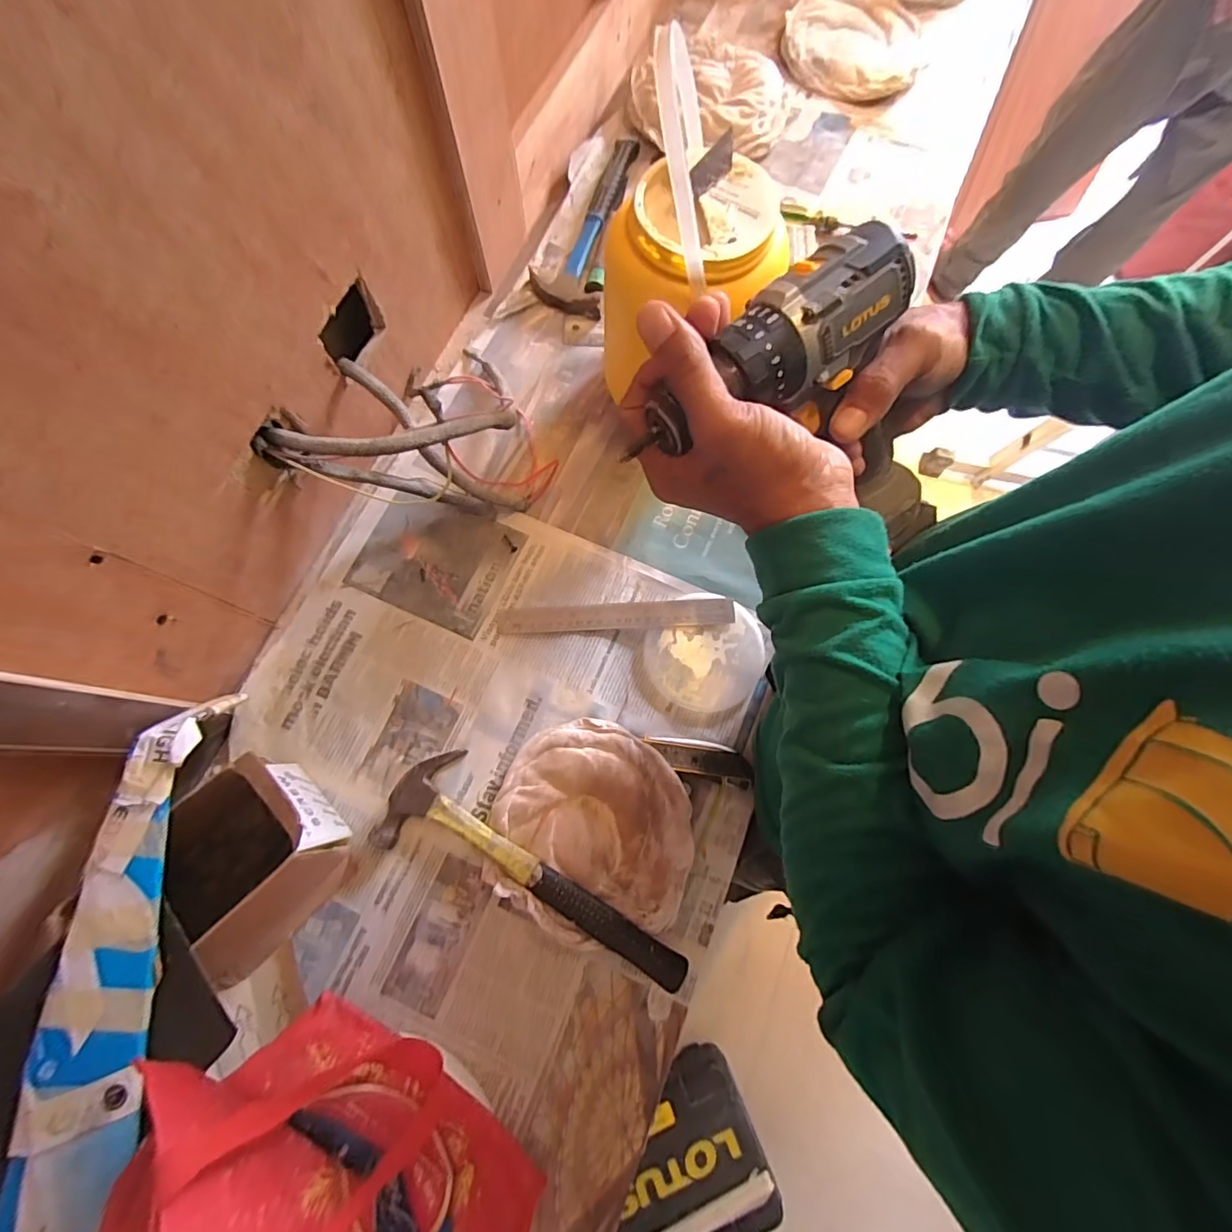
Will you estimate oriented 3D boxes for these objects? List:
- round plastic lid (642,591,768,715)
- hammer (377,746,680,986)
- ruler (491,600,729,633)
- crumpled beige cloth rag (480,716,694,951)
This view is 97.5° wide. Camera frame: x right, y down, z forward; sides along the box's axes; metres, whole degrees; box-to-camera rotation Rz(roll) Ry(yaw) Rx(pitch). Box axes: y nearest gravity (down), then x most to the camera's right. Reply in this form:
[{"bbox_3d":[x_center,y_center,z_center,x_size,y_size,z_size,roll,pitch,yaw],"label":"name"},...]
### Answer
[{"bbox_3d":[0.093,0.036,0.546,0.120,0.004,0.111,-43,78,-11],"label":"round plastic lid"},{"bbox_3d":[-0.068,0.214,0.486,0.297,0.035,0.101,22,75,6],"label":"hammer"},{"bbox_3d":[0.000,-0.001,0.560,0.239,0.004,0.028,-2,70,2],"label":"ruler"},{"bbox_3d":[-0.020,0.194,0.495,0.185,0.032,0.175,30,76,8],"label":"crumpled beige cloth rag"}]

